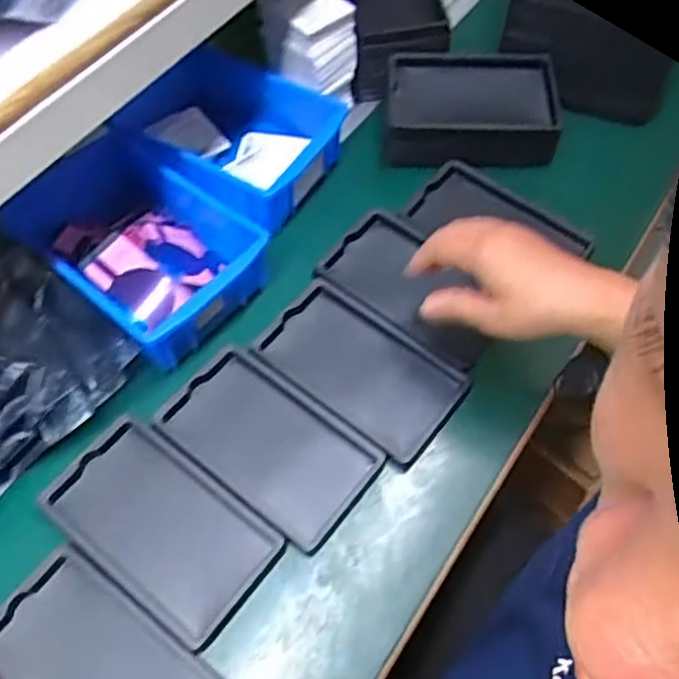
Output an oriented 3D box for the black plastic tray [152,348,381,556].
[{"bbox_3d":[-0.055,0.076,0.542,0.160,0.008,0.094,35,64,20],"label":"black plastic tray"}]

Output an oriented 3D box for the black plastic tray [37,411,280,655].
[{"bbox_3d":[-0.128,0.131,0.507,0.158,0.017,0.097,34,64,20],"label":"black plastic tray"}]

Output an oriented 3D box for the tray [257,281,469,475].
[{"bbox_3d":[0.017,0.019,0.575,0.162,0.009,0.093,35,65,20],"label":"tray"}]

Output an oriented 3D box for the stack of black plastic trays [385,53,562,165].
[{"bbox_3d":[0.126,-0.222,0.683,0.164,0.057,0.100,4,58,3],"label":"stack of black plastic trays"}]

